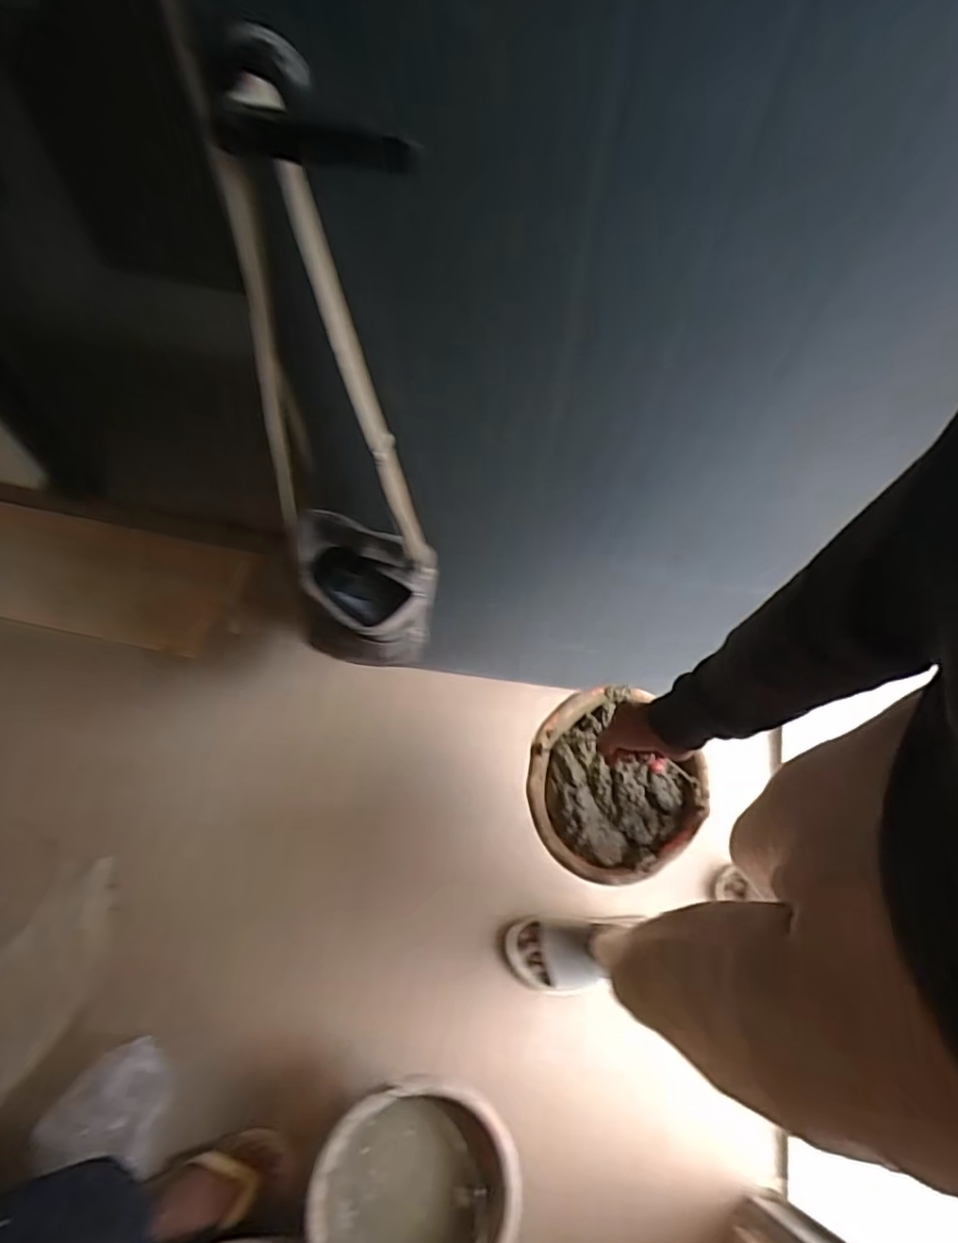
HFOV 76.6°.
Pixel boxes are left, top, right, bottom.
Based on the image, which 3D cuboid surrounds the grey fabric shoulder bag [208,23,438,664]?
[{"bbox_3d":[-0.140,-0.169,0.670,0.174,0.665,0.159,-8,62,-8],"label":"grey fabric shoulder bag"}]

